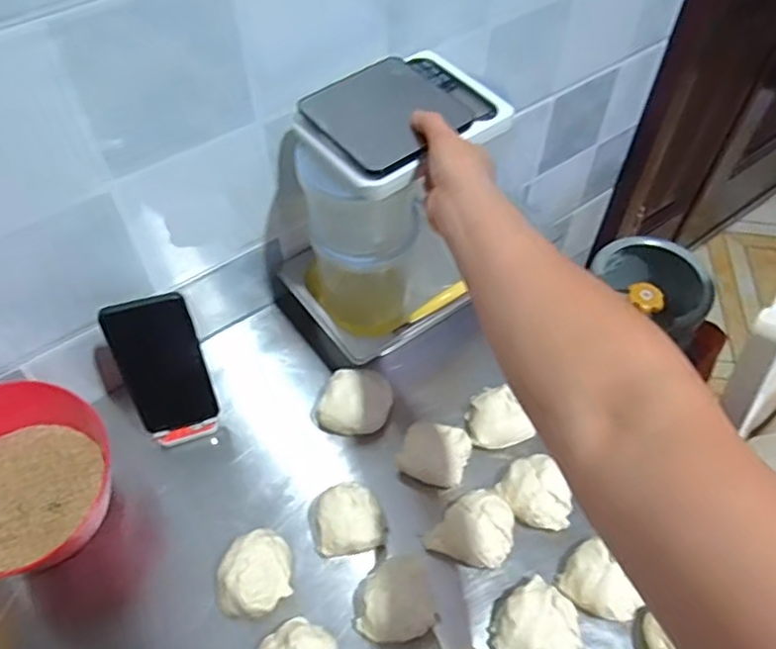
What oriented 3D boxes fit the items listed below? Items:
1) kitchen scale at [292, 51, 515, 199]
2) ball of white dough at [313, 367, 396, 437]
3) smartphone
[{"bbox_3d":[0.013,-0.193,0.582,0.166,0.032,0.126,-31,59,-22],"label":"kitchen scale"},{"bbox_3d":[-0.037,0.083,0.670,0.081,0.043,0.061,0,53,-1],"label":"ball of white dough"},{"bbox_3d":[-0.219,0.042,0.618,0.075,0.151,0.015,-22,32,-20],"label":"smartphone"}]

